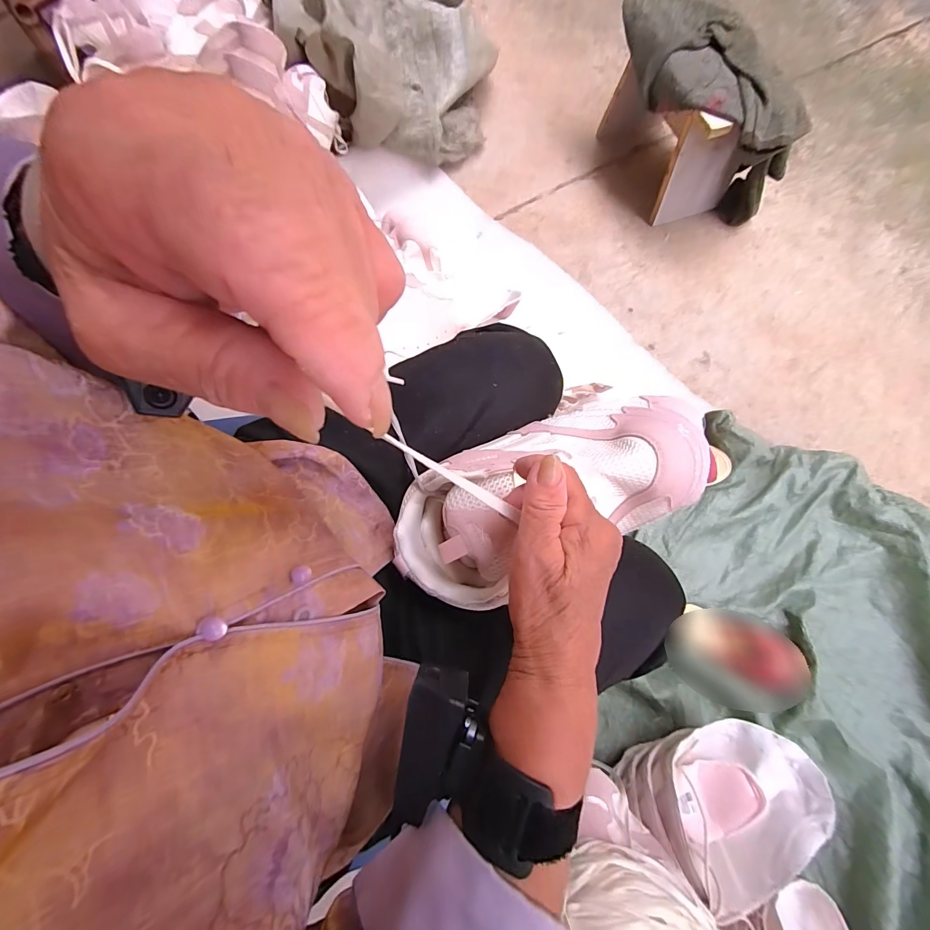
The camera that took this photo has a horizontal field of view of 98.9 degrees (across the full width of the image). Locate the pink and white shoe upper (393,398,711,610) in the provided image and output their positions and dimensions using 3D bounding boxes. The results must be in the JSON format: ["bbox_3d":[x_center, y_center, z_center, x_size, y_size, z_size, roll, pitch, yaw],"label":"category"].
[{"bbox_3d":[0.062,0.022,0.323,0.246,0.065,0.117,-21,78,0],"label":"pink and white shoe upper"}]

